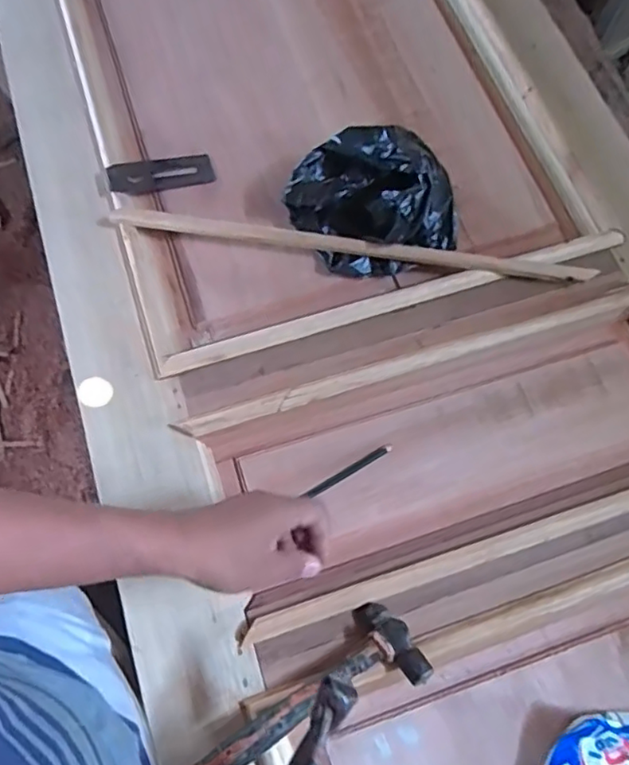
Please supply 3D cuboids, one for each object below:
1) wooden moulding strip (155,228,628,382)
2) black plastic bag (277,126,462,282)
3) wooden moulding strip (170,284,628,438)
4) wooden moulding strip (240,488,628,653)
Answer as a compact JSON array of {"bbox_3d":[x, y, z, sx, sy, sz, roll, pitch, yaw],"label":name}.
[{"bbox_3d":[0.105,-0.099,0.700,0.566,0.022,0.023,-17,71,-8],"label":"wooden moulding strip"},{"bbox_3d":[0.065,-0.212,0.699,0.191,0.105,0.144,-12,70,-7],"label":"black plastic bag"},{"bbox_3d":[0.127,-0.028,0.674,0.554,0.019,0.027,-17,71,-8],"label":"wooden moulding strip"},{"bbox_3d":[0.202,0.163,0.608,0.559,0.012,0.024,-16,71,-8],"label":"wooden moulding strip"}]

